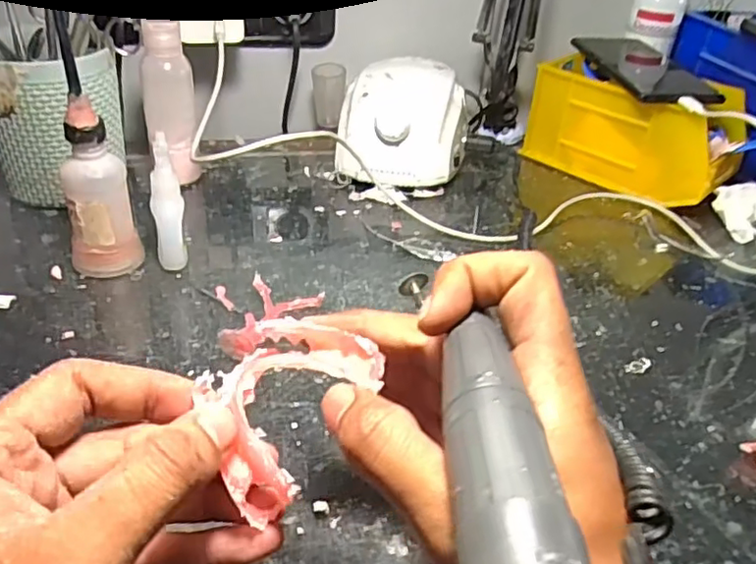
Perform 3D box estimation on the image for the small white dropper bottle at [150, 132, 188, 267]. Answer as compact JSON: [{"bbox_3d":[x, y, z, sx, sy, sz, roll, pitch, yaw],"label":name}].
[{"bbox_3d":[-0.133,-0.047,0.402,0.019,0.085,0.020,-6,37,-16],"label":"small white dropper bottle"}]

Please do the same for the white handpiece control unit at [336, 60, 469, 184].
[{"bbox_3d":[0.025,-0.137,0.555,0.105,0.079,0.128,9,35,5],"label":"white handpiece control unit"}]

